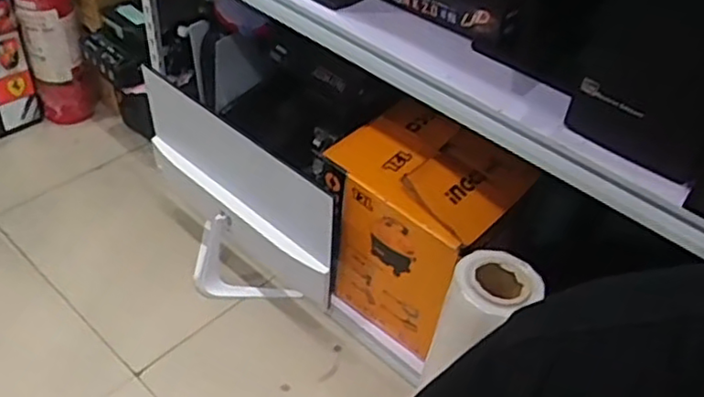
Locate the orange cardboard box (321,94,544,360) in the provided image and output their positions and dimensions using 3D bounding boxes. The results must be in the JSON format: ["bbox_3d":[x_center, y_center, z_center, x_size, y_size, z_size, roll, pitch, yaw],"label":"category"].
[{"bbox_3d":[0.117,0.066,1.297,0.324,0.392,0.208,35,49,28],"label":"orange cardboard box"}]

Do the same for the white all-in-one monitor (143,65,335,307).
[{"bbox_3d":[-0.273,0.026,1.386,0.553,0.427,0.139,35,49,28],"label":"white all-in-one monitor"}]

